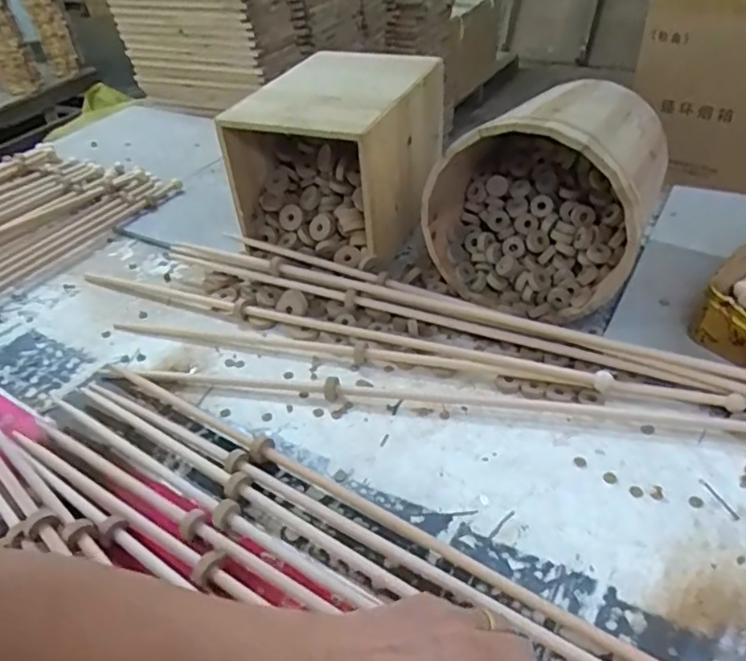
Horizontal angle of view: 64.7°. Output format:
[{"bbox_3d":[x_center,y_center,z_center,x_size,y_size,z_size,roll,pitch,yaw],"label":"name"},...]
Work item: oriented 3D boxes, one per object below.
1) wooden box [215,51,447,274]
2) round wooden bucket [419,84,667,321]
[{"bbox_3d":[-0.036,-0.237,0.793,0.236,0.195,0.255,10,43,20],"label":"wooden box"},{"bbox_3d":[0.205,-0.159,0.687,0.223,0.218,0.201,18,44,27],"label":"round wooden bucket"}]

